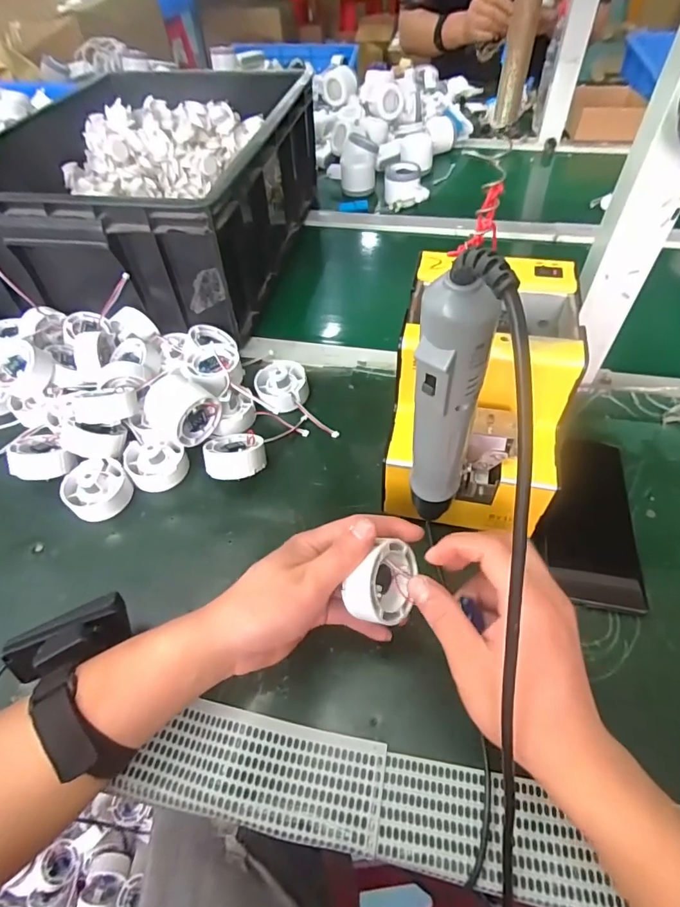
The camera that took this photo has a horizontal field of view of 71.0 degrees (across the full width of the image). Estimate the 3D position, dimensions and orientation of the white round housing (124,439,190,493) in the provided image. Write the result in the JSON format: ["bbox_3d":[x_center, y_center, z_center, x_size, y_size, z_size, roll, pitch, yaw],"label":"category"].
[{"bbox_3d":[-0.172,0.007,0.450,0.051,0.028,0.055,-1,51,2],"label":"white round housing"}]

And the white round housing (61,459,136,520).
[{"bbox_3d":[-0.219,0.031,0.431,0.052,0.026,0.057,-1,51,2],"label":"white round housing"}]

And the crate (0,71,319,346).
[{"bbox_3d":[-0.246,-0.363,0.653,0.342,0.155,0.464,7,52,8],"label":"crate"}]

